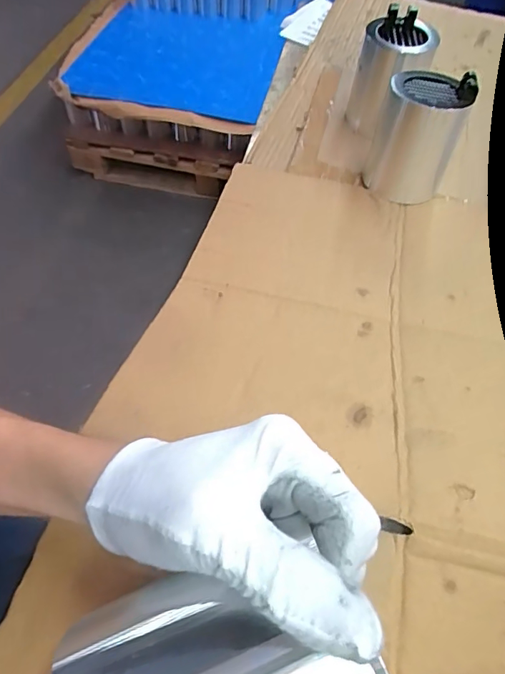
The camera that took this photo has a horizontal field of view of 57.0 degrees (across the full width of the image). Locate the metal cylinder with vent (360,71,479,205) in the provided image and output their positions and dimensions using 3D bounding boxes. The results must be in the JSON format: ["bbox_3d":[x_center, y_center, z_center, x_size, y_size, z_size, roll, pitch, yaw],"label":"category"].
[{"bbox_3d":[0.179,-0.222,0.514,0.087,0.119,0.078,15,56,7],"label":"metal cylinder with vent"}]

